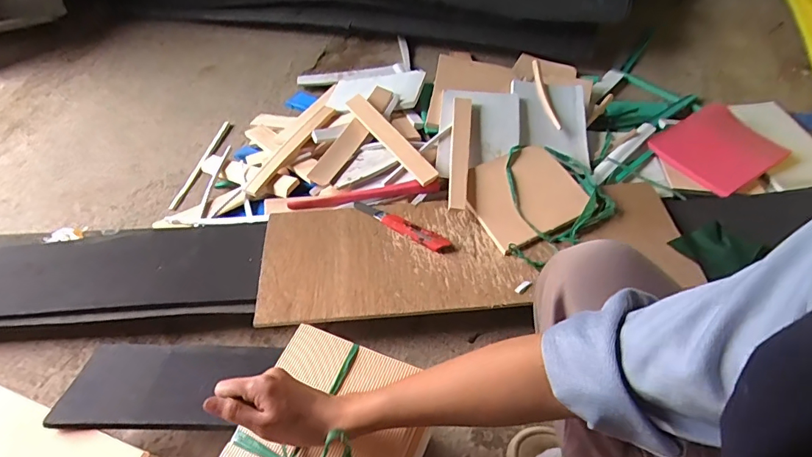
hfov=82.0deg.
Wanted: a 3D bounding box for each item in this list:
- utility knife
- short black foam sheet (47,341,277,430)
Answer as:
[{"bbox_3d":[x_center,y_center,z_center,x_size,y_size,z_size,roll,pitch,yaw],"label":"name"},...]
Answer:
[{"bbox_3d":[-0.008,-0.008,0.821,0.200,0.023,0.035,25,56,24],"label":"utility knife"},{"bbox_3d":[-0.339,0.223,0.681,0.266,0.019,0.168,4,25,-8],"label":"short black foam sheet"}]

